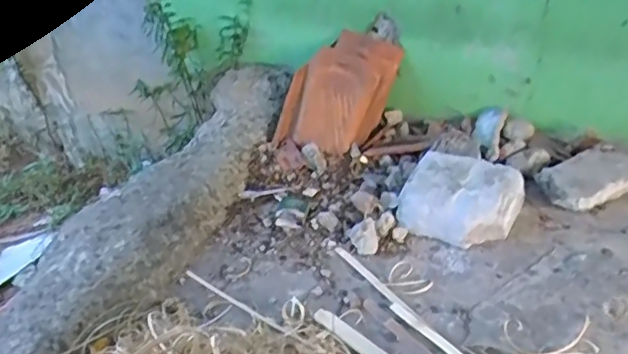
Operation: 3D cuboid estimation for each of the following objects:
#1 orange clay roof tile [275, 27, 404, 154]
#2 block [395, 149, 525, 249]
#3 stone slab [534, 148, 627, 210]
[{"bbox_3d":[0.065,-0.229,1.574,0.248,0.335,0.119,19,5,20],"label":"orange clay roof tile"},{"bbox_3d":[0.326,0.047,1.313,0.245,0.100,0.209,18,39,31],"label":"block"},{"bbox_3d":[0.659,-0.010,1.369,0.274,0.065,0.140,-20,36,-22],"label":"stone slab"}]

